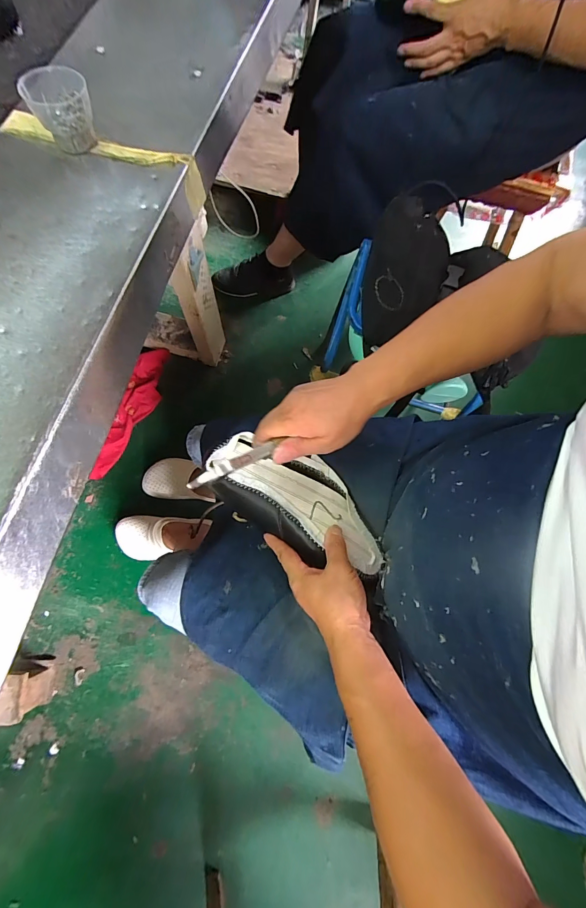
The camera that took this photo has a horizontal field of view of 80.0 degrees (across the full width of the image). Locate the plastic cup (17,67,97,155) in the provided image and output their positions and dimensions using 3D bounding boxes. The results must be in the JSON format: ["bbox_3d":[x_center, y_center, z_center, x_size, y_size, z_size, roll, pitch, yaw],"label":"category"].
[{"bbox_3d":[-0.247,-0.368,0.377,0.065,0.053,0.054,-26,76,-8],"label":"plastic cup"}]

